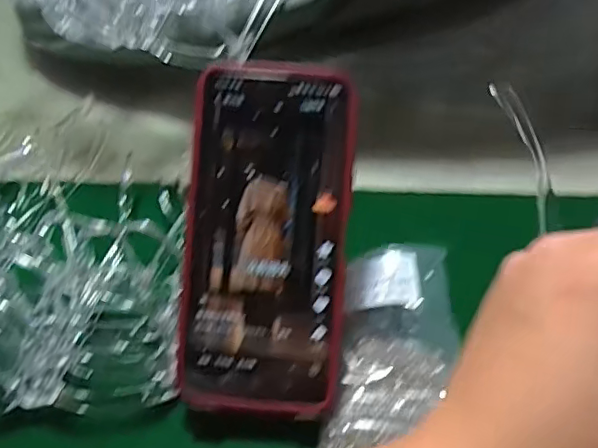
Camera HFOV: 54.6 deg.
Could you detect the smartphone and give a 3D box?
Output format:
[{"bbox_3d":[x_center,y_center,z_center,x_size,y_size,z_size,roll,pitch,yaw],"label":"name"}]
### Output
[{"bbox_3d":[-0.016,0.007,0.290,0.080,0.007,0.172,4,89,6],"label":"smartphone"}]

